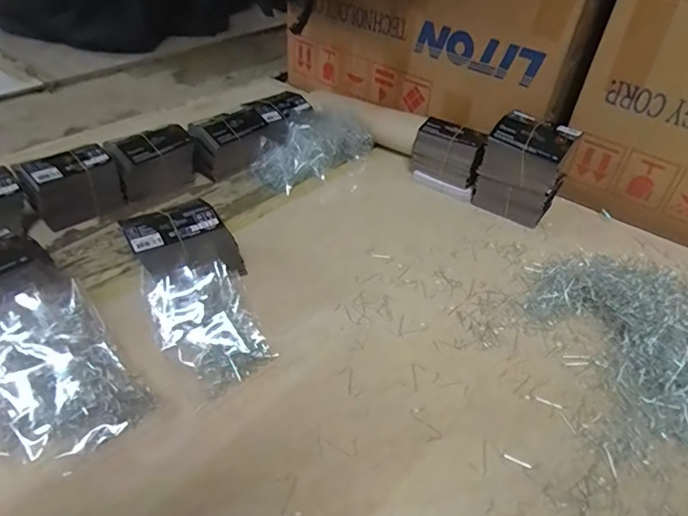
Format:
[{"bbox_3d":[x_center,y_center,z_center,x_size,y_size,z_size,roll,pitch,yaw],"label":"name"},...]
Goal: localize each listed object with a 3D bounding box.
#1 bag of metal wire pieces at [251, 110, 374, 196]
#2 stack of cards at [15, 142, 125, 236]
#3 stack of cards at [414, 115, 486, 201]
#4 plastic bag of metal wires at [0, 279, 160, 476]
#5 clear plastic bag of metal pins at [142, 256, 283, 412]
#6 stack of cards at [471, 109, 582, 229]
[{"bbox_3d":[-0.049,-0.181,0.794,0.092,0.063,0.208,33,48,29],"label":"bag of metal wire pieces"},{"bbox_3d":[-0.352,-0.092,0.636,0.108,0.083,0.057,-26,49,-31],"label":"stack of cards"},{"bbox_3d":[0.164,-0.154,0.764,0.119,0.090,0.054,30,46,26],"label":"stack of cards"},{"bbox_3d":[-0.268,0.102,0.444,0.177,0.053,0.116,35,49,30],"label":"plastic bag of metal wires"},{"bbox_3d":[-0.140,0.069,0.503,0.100,0.044,0.142,-17,45,-24],"label":"clear plastic bag of metal pins"},{"bbox_3d":[0.247,-0.119,0.685,0.110,0.141,0.067,22,43,19],"label":"stack of cards"}]

